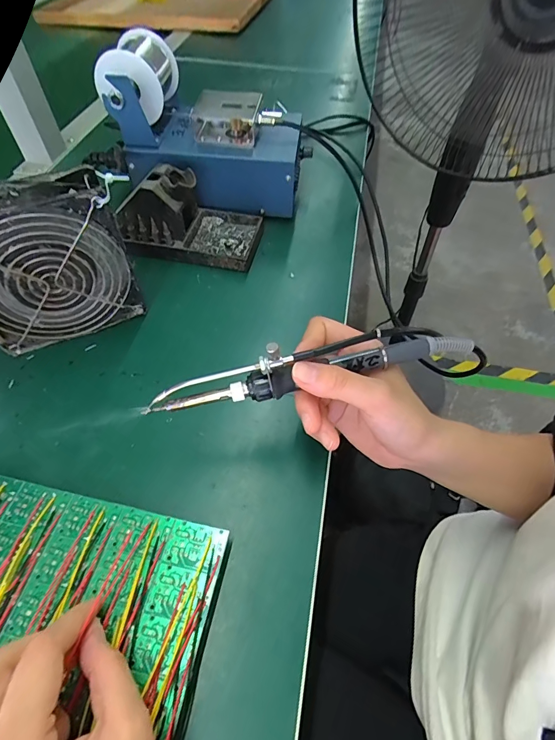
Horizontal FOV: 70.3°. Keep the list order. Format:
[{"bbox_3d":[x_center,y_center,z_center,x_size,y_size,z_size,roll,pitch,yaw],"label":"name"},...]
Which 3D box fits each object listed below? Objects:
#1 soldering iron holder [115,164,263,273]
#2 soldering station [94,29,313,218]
[{"bbox_3d":[-0.087,-0.158,0.397,0.133,0.069,0.079,9,55,5],"label":"soldering iron holder"},{"bbox_3d":[-0.073,-0.256,0.427,0.202,0.131,0.123,5,55,2],"label":"soldering station"}]

